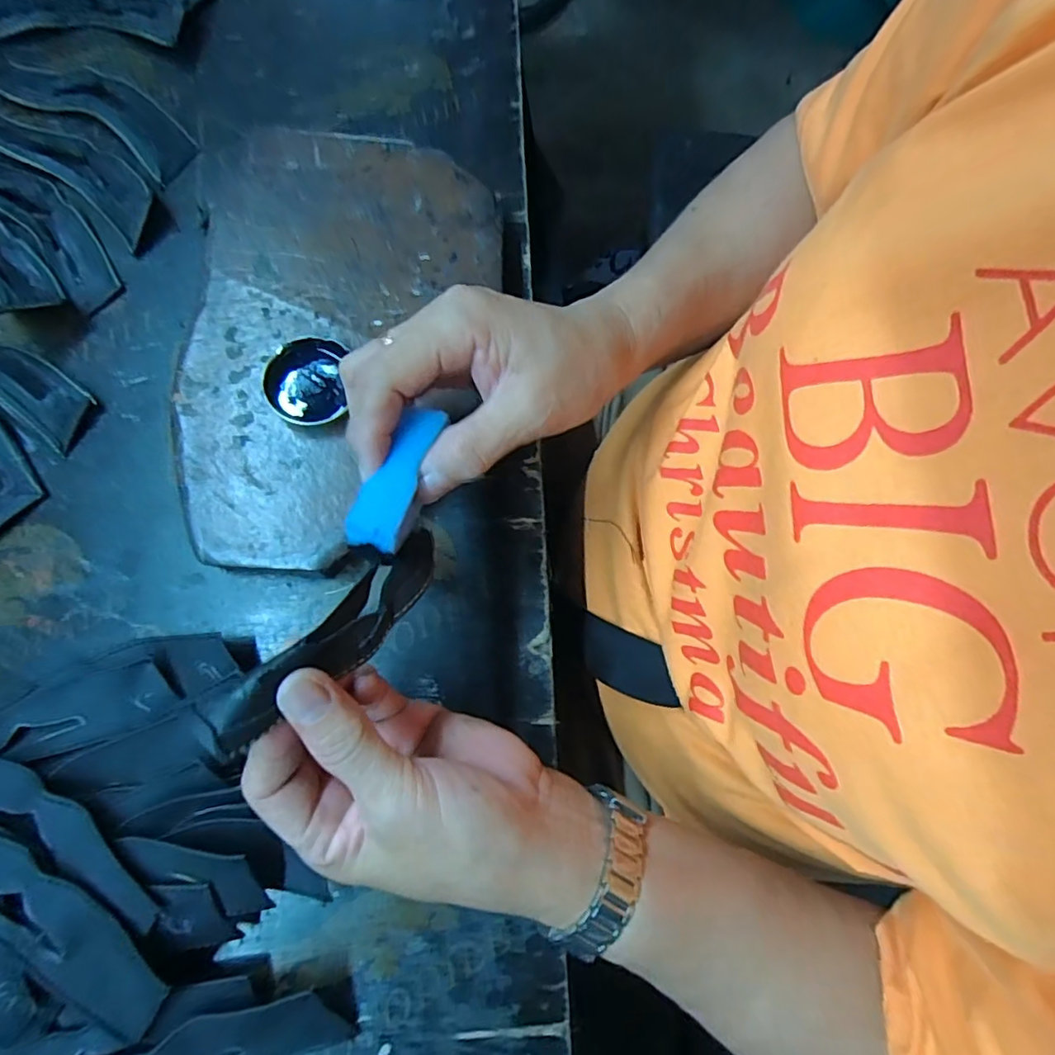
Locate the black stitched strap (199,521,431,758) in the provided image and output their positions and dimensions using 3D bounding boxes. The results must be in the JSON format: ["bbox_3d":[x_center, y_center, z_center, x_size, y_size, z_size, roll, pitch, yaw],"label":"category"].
[{"bbox_3d":[-0.067,0.036,0.206,0.024,0.012,0.108,39,46,8],"label":"black stitched strap"}]

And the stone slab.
[{"bbox_3d":[-0.104,-0.114,0.327,0.173,0.021,0.273,-4,76,-3],"label":"stone slab"}]

